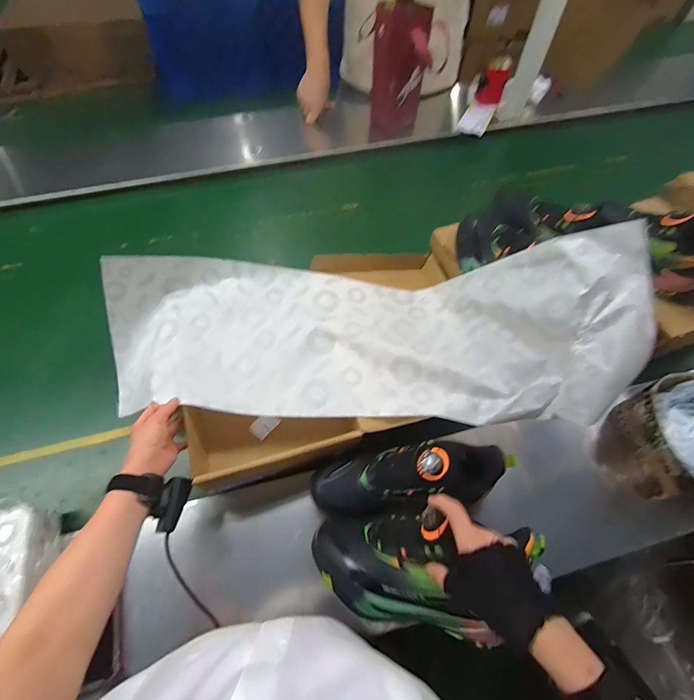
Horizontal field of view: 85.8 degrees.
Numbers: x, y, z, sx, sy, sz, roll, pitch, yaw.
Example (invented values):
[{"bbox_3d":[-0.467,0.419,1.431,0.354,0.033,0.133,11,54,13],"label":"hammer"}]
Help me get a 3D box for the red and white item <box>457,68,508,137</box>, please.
[{"bbox_3d":[0.392,-0.714,1.087,0.083,0.084,0.208,23,78,13],"label":"red and white item"}]

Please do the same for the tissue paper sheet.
[{"bbox_3d":[0.014,-0.035,0.583,0.781,0.173,0.258,0,62,7],"label":"tissue paper sheet"}]

